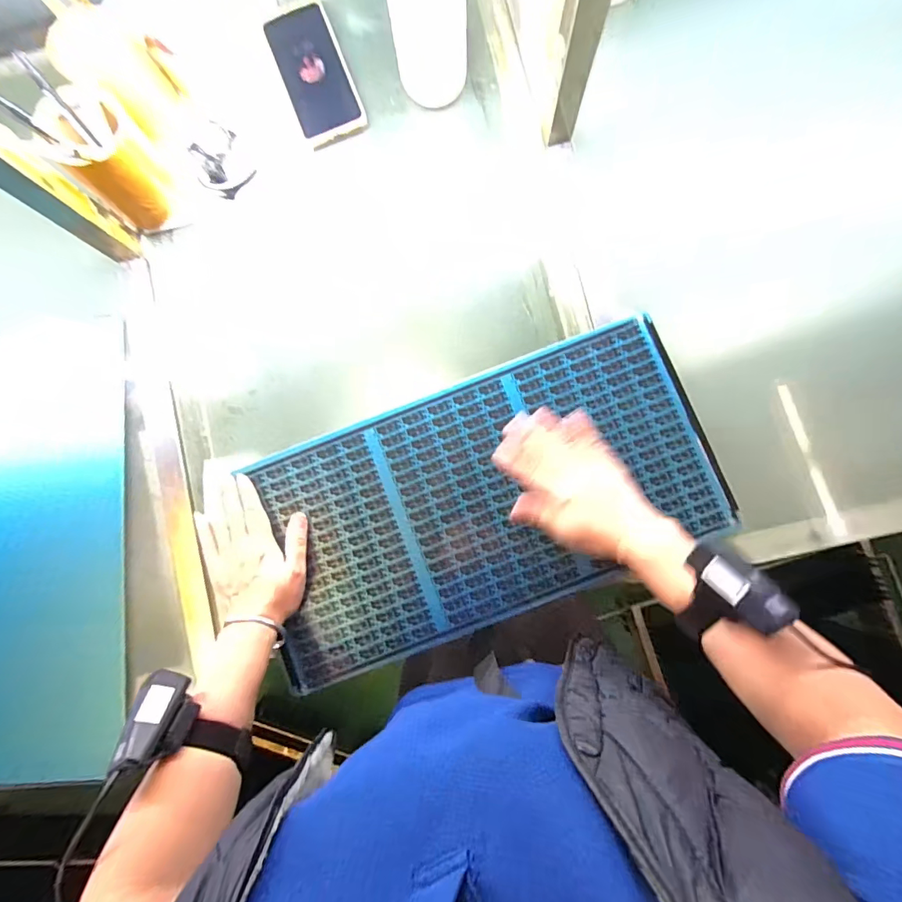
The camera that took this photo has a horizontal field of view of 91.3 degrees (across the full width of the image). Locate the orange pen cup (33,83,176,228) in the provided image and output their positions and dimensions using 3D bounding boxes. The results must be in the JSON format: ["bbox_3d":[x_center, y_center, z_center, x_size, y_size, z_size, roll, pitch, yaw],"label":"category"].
[{"bbox_3d":[-0.354,-0.304,0.471,0.077,0.114,0.081,0,85,2],"label":"orange pen cup"}]

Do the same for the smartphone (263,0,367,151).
[{"bbox_3d":[-0.157,-0.435,0.511,0.072,0.010,0.145,-22,93,-2],"label":"smartphone"}]

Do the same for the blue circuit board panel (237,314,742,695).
[{"bbox_3d":[0.032,0.049,0.472,0.479,0.012,0.246,-22,83,0],"label":"blue circuit board panel"}]

